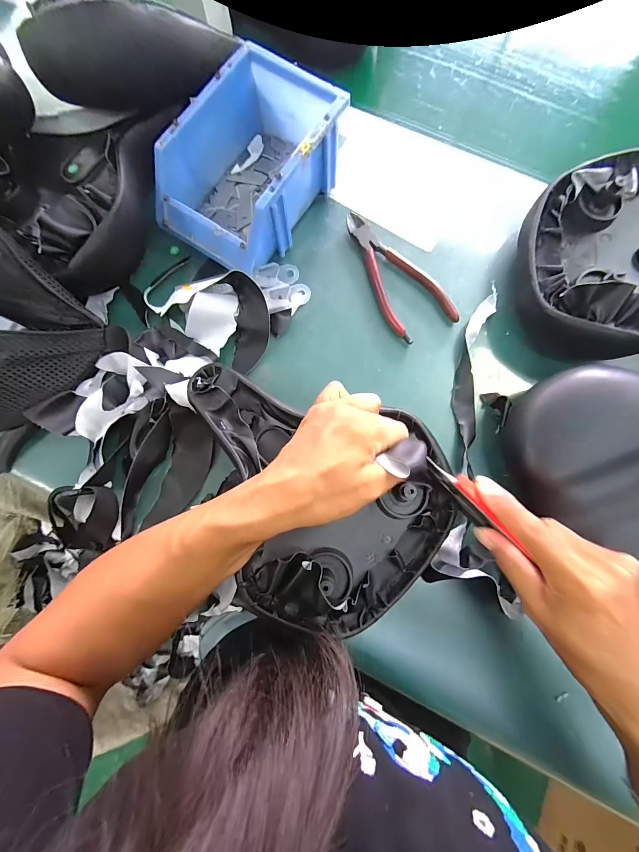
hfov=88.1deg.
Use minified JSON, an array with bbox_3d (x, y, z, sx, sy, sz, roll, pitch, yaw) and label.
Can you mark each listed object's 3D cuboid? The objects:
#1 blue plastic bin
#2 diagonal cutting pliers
[{"bbox_3d":[-0.067,-0.247,0.324,0.118,0.073,0.174,33,84,6],"label":"blue plastic bin"},{"bbox_3d":[0.076,-0.162,0.347,0.065,0.010,0.155,-30,81,-4],"label":"diagonal cutting pliers"}]

